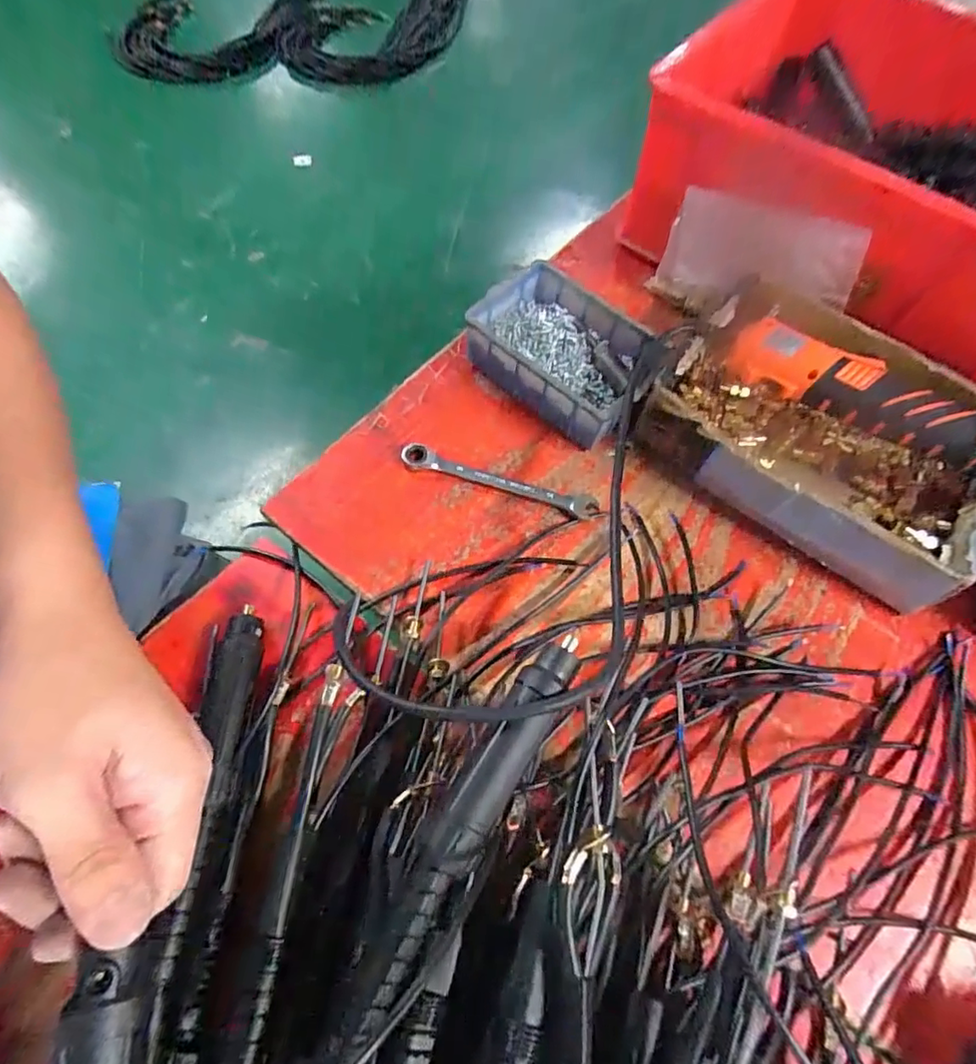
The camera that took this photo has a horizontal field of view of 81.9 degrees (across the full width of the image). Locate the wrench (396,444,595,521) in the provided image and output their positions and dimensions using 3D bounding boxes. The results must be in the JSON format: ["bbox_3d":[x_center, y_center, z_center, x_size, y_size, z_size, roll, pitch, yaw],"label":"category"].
[{"bbox_3d":[0.006,-0.040,0.428,0.151,0.013,0.017,17,63,5],"label":"wrench"}]

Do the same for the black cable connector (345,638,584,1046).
[{"bbox_3d":[-0.007,0.126,0.253,0.023,0.019,0.182,29,65,11],"label":"black cable connector"}]

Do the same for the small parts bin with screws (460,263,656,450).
[{"bbox_3d":[0.060,-0.143,0.460,0.102,0.052,0.146,-41,72,-20],"label":"small parts bin with screws"}]

